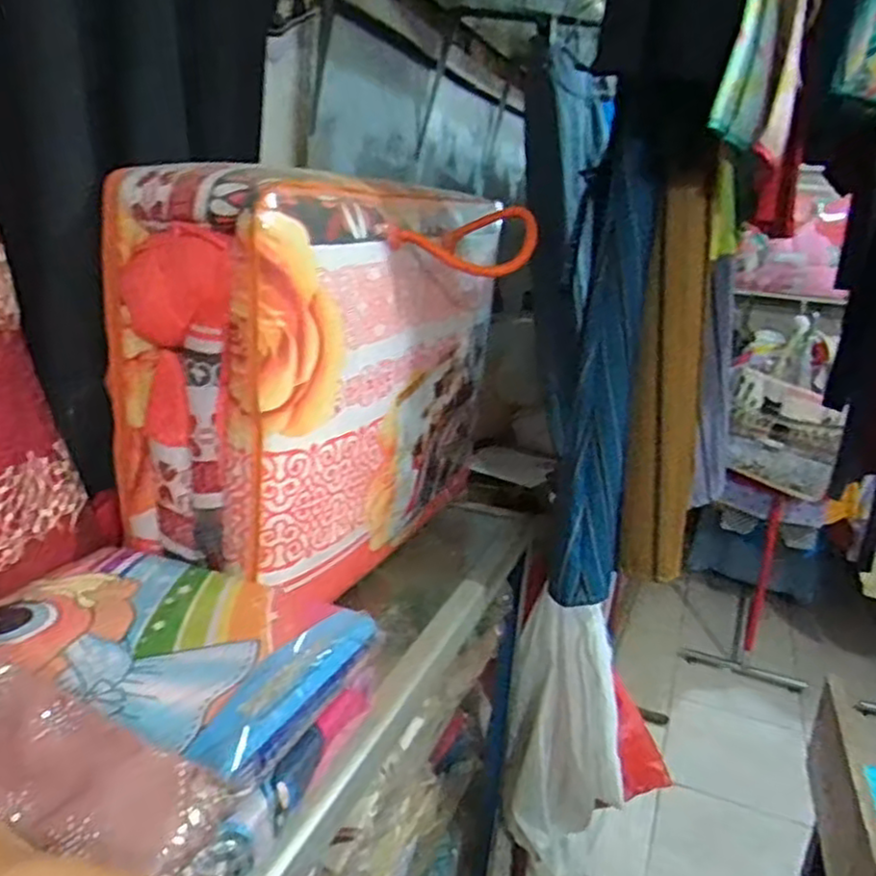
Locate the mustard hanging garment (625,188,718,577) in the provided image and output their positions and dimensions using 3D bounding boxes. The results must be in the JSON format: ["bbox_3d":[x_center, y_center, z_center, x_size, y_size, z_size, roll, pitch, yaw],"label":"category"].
[{"bbox_3d":[0.258,-0.045,0.776,0.069,0.413,0.061,19,23,41],"label":"mustard hanging garment"}]

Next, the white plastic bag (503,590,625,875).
[{"bbox_3d":[0.192,0.452,1.088,0.153,0.380,0.126,3,17,-1],"label":"white plastic bag"}]

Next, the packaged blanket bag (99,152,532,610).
[{"bbox_3d":[-0.097,-0.080,0.813,0.197,0.375,0.480,13,20,27],"label":"packaged blanket bag"}]

